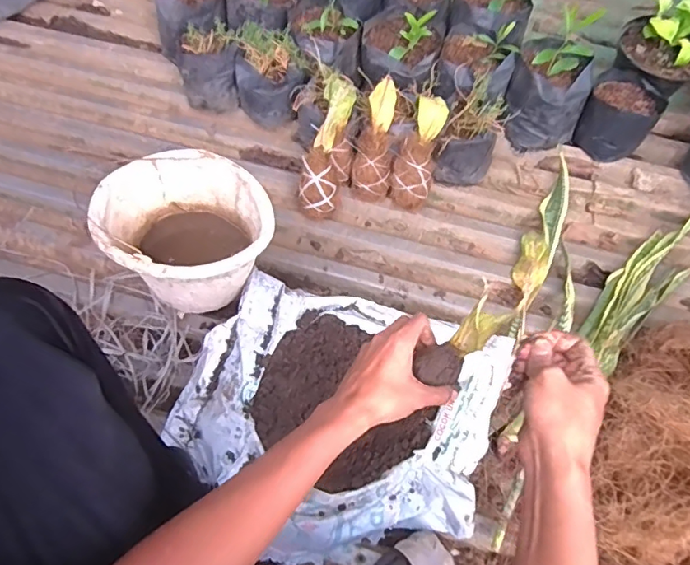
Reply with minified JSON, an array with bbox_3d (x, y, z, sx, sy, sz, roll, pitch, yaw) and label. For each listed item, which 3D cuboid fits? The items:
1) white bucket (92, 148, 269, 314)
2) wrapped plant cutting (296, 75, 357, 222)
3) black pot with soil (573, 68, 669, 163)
[{"bbox_3d":[-0.239,-0.071,0.800,0.222,0.182,0.233,1,64,-3],"label":"white bucket"},{"bbox_3d":[-0.028,-0.235,0.907,0.068,0.066,0.245,16,102,7],"label":"wrapped plant cutting"},{"bbox_3d":[0.525,-0.314,0.996,0.124,0.114,0.133,1,62,-1],"label":"black pot with soil"}]

